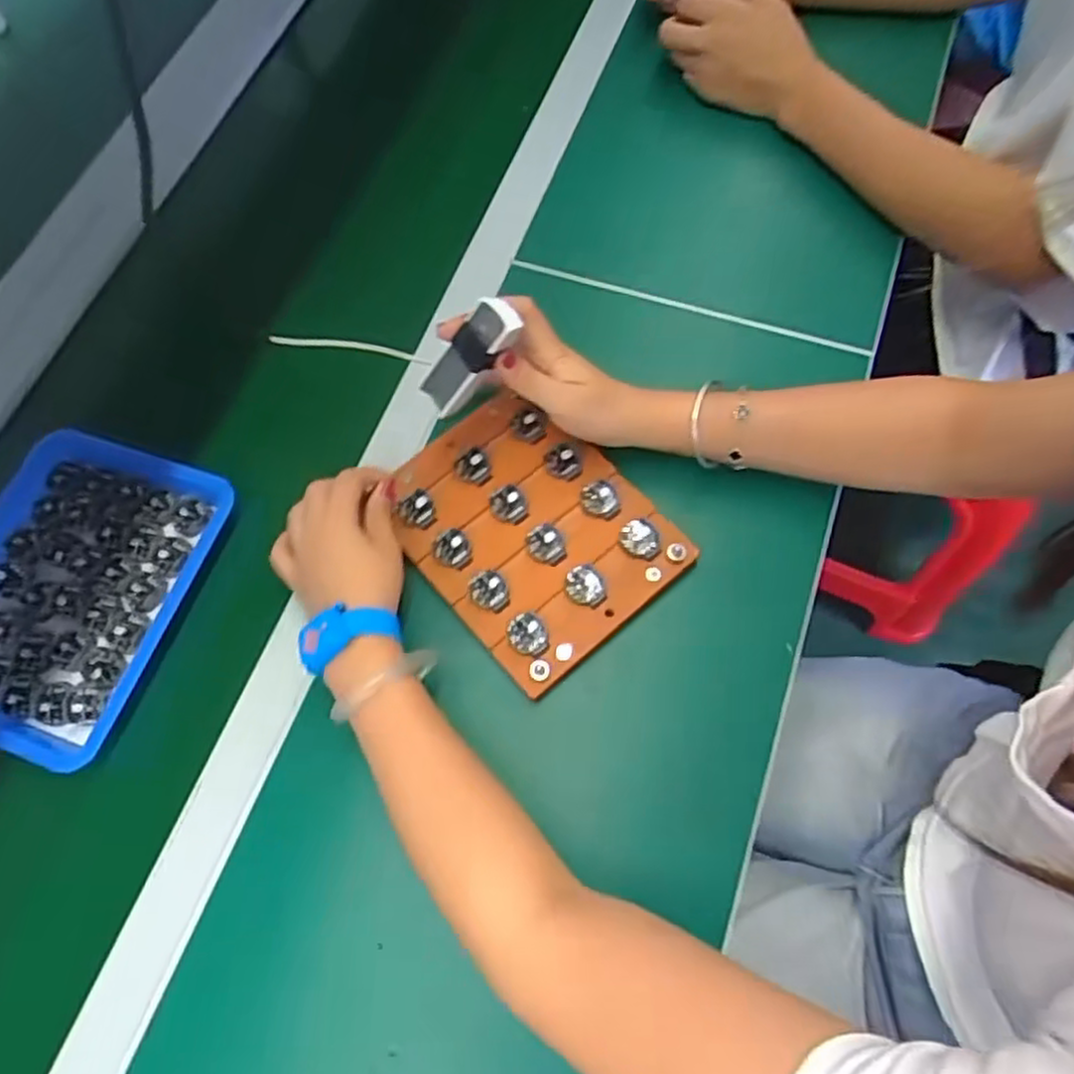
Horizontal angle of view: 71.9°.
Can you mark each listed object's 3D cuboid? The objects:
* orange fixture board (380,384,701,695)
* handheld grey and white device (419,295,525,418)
[{"bbox_3d":[-0.008,-0.009,0.508,0.140,0.016,0.188,-38,70,-14],"label":"orange fixture board"},{"bbox_3d":[-0.043,-0.105,0.453,0.019,0.081,0.030,0,58,-42],"label":"handheld grey and white device"}]

